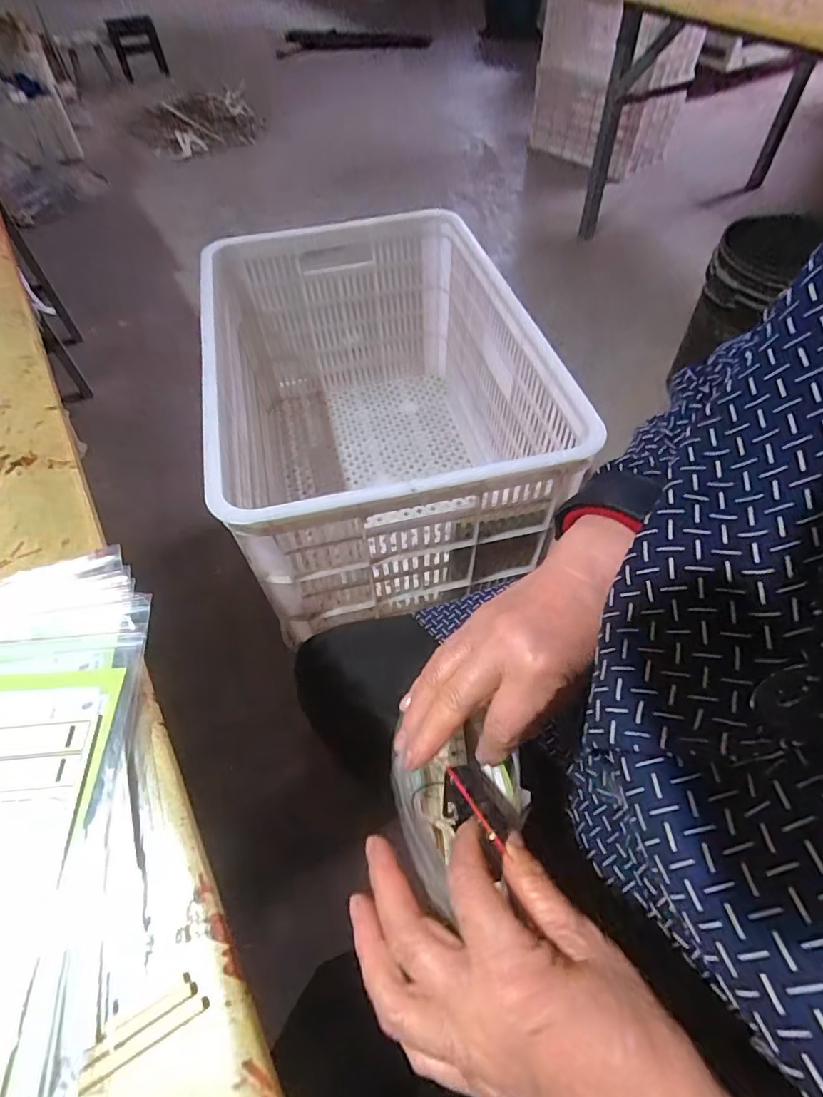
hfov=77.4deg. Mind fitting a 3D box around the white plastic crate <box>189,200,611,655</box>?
[{"bbox_3d":[-0.060,-0.208,0.800,0.404,0.327,0.596,-11,56,-6],"label":"white plastic crate"}]

